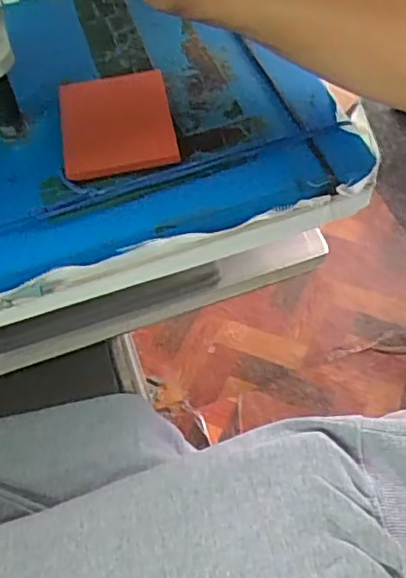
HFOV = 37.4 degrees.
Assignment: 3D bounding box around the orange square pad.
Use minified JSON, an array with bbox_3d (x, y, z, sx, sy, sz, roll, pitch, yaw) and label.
[{"bbox_3d":[-0.061,-0.119,0.424,0.076,0.010,0.092,-10,58,-2],"label":"orange square pad"}]

